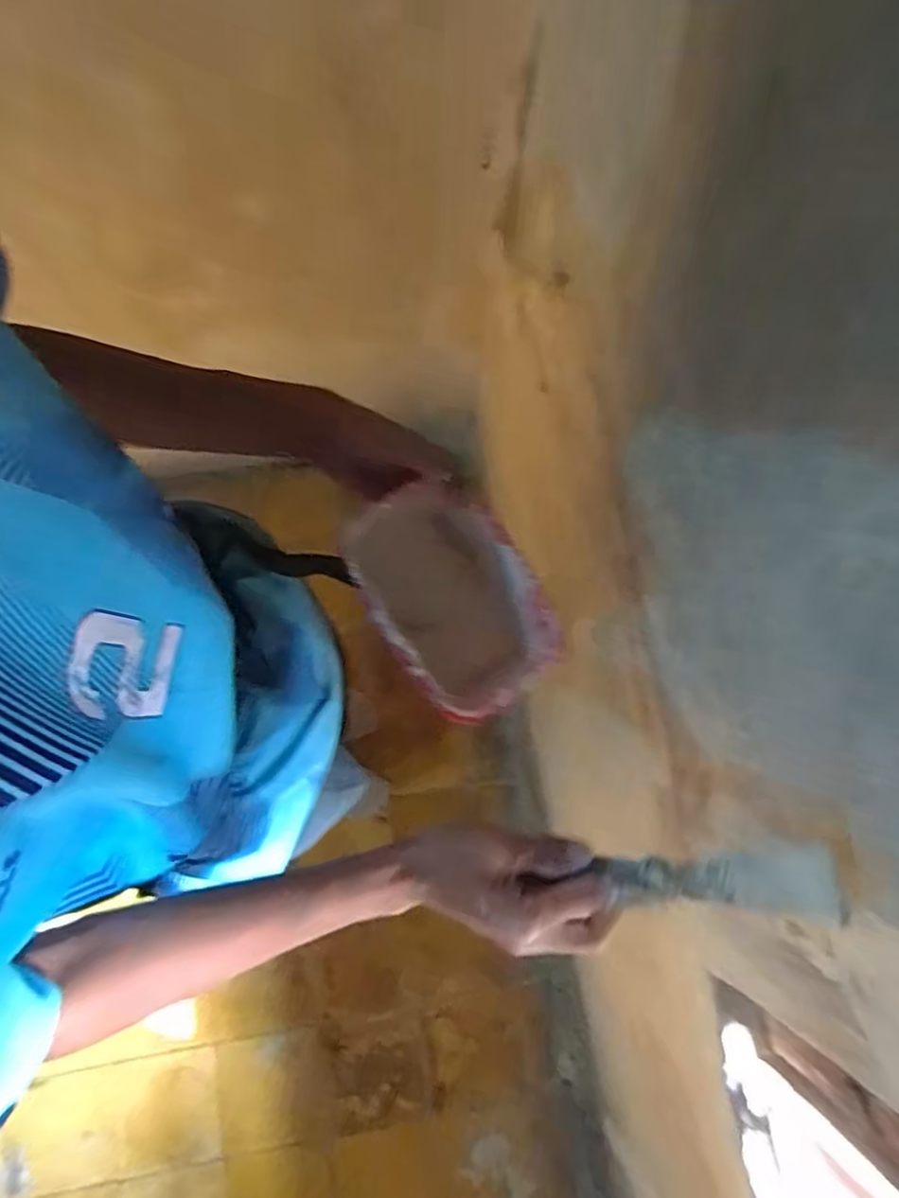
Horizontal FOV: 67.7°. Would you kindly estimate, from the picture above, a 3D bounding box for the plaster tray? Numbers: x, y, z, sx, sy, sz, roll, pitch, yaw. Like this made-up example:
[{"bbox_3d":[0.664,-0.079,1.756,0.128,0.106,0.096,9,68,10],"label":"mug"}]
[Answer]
[{"bbox_3d":[0.002,0.005,0.469,0.100,0.079,0.149,-34,80,-8],"label":"plaster tray"}]

